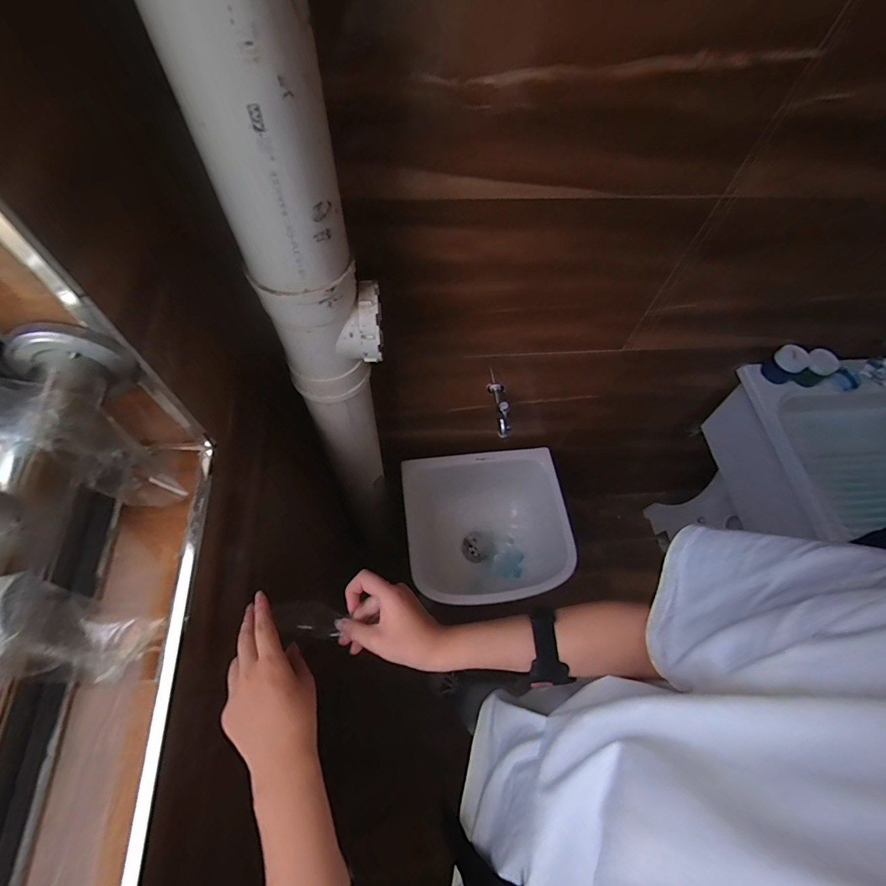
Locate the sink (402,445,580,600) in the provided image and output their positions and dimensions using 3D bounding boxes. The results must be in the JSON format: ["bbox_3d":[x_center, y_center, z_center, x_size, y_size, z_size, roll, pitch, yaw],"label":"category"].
[{"bbox_3d":[0.110,0.238,1.097,0.400,0.243,0.357,-5,63,-7],"label":"sink"}]

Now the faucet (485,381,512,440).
[{"bbox_3d":[0.109,-0.073,0.823,0.036,0.067,0.122,2,62,-3],"label":"faucet"}]

